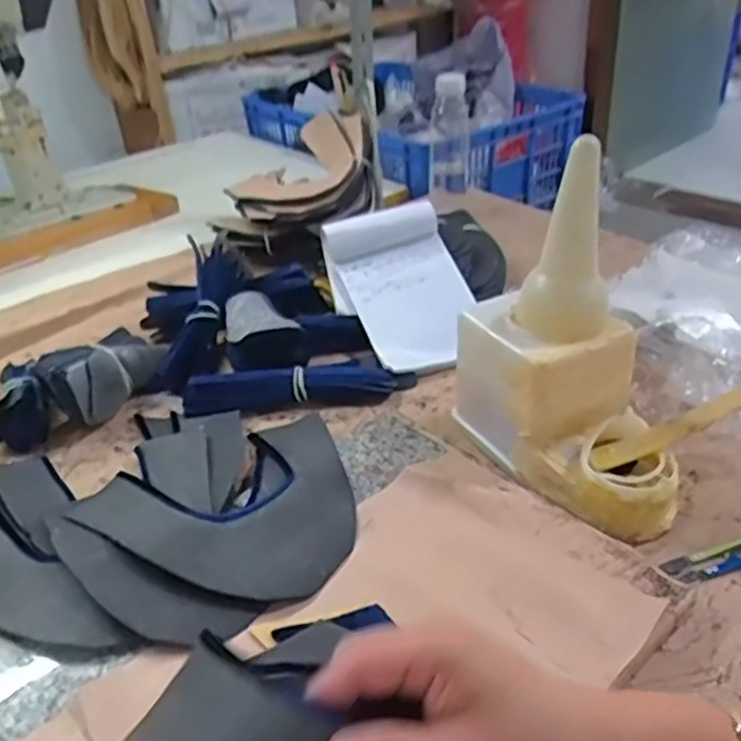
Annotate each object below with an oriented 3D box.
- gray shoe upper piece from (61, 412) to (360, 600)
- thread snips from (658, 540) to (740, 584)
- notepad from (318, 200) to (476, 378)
[{"bbox_3d":[-0.097,0.094,0.583,0.207,0.045,0.212,-3,33,2],"label":"gray shoe upper piece"},{"bbox_3d":[0.260,0.137,0.528,0.091,0.009,0.024,-11,34,-10],"label":"thread snips"},{"bbox_3d":[0.037,-0.099,0.810,0.140,0.032,0.217,-22,57,-8],"label":"notepad"}]

